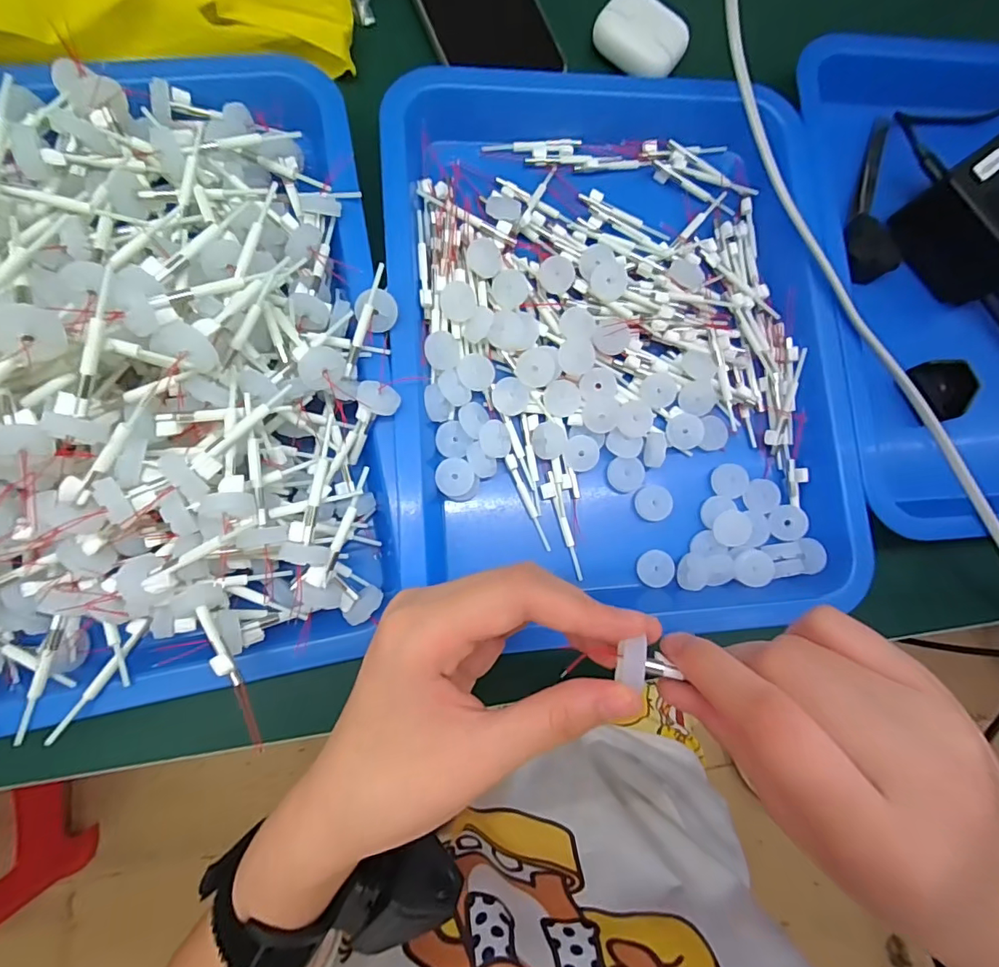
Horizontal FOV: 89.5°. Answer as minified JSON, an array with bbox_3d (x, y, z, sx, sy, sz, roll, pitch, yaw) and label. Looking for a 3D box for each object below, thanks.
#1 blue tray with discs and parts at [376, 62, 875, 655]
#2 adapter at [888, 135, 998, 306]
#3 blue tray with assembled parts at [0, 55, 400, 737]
[{"bbox_3d":[0.069,-0.088,0.298,0.255,0.037,0.346,-4,86,-7],"label":"blue tray with discs and parts"},{"bbox_3d":[0.311,-0.168,0.323,0.063,0.053,0.077,-36,89,-10],"label":"adapter"},{"bbox_3d":[-0.185,-0.059,0.222,0.260,0.091,0.327,-9,84,-8],"label":"blue tray with assembled parts"}]

